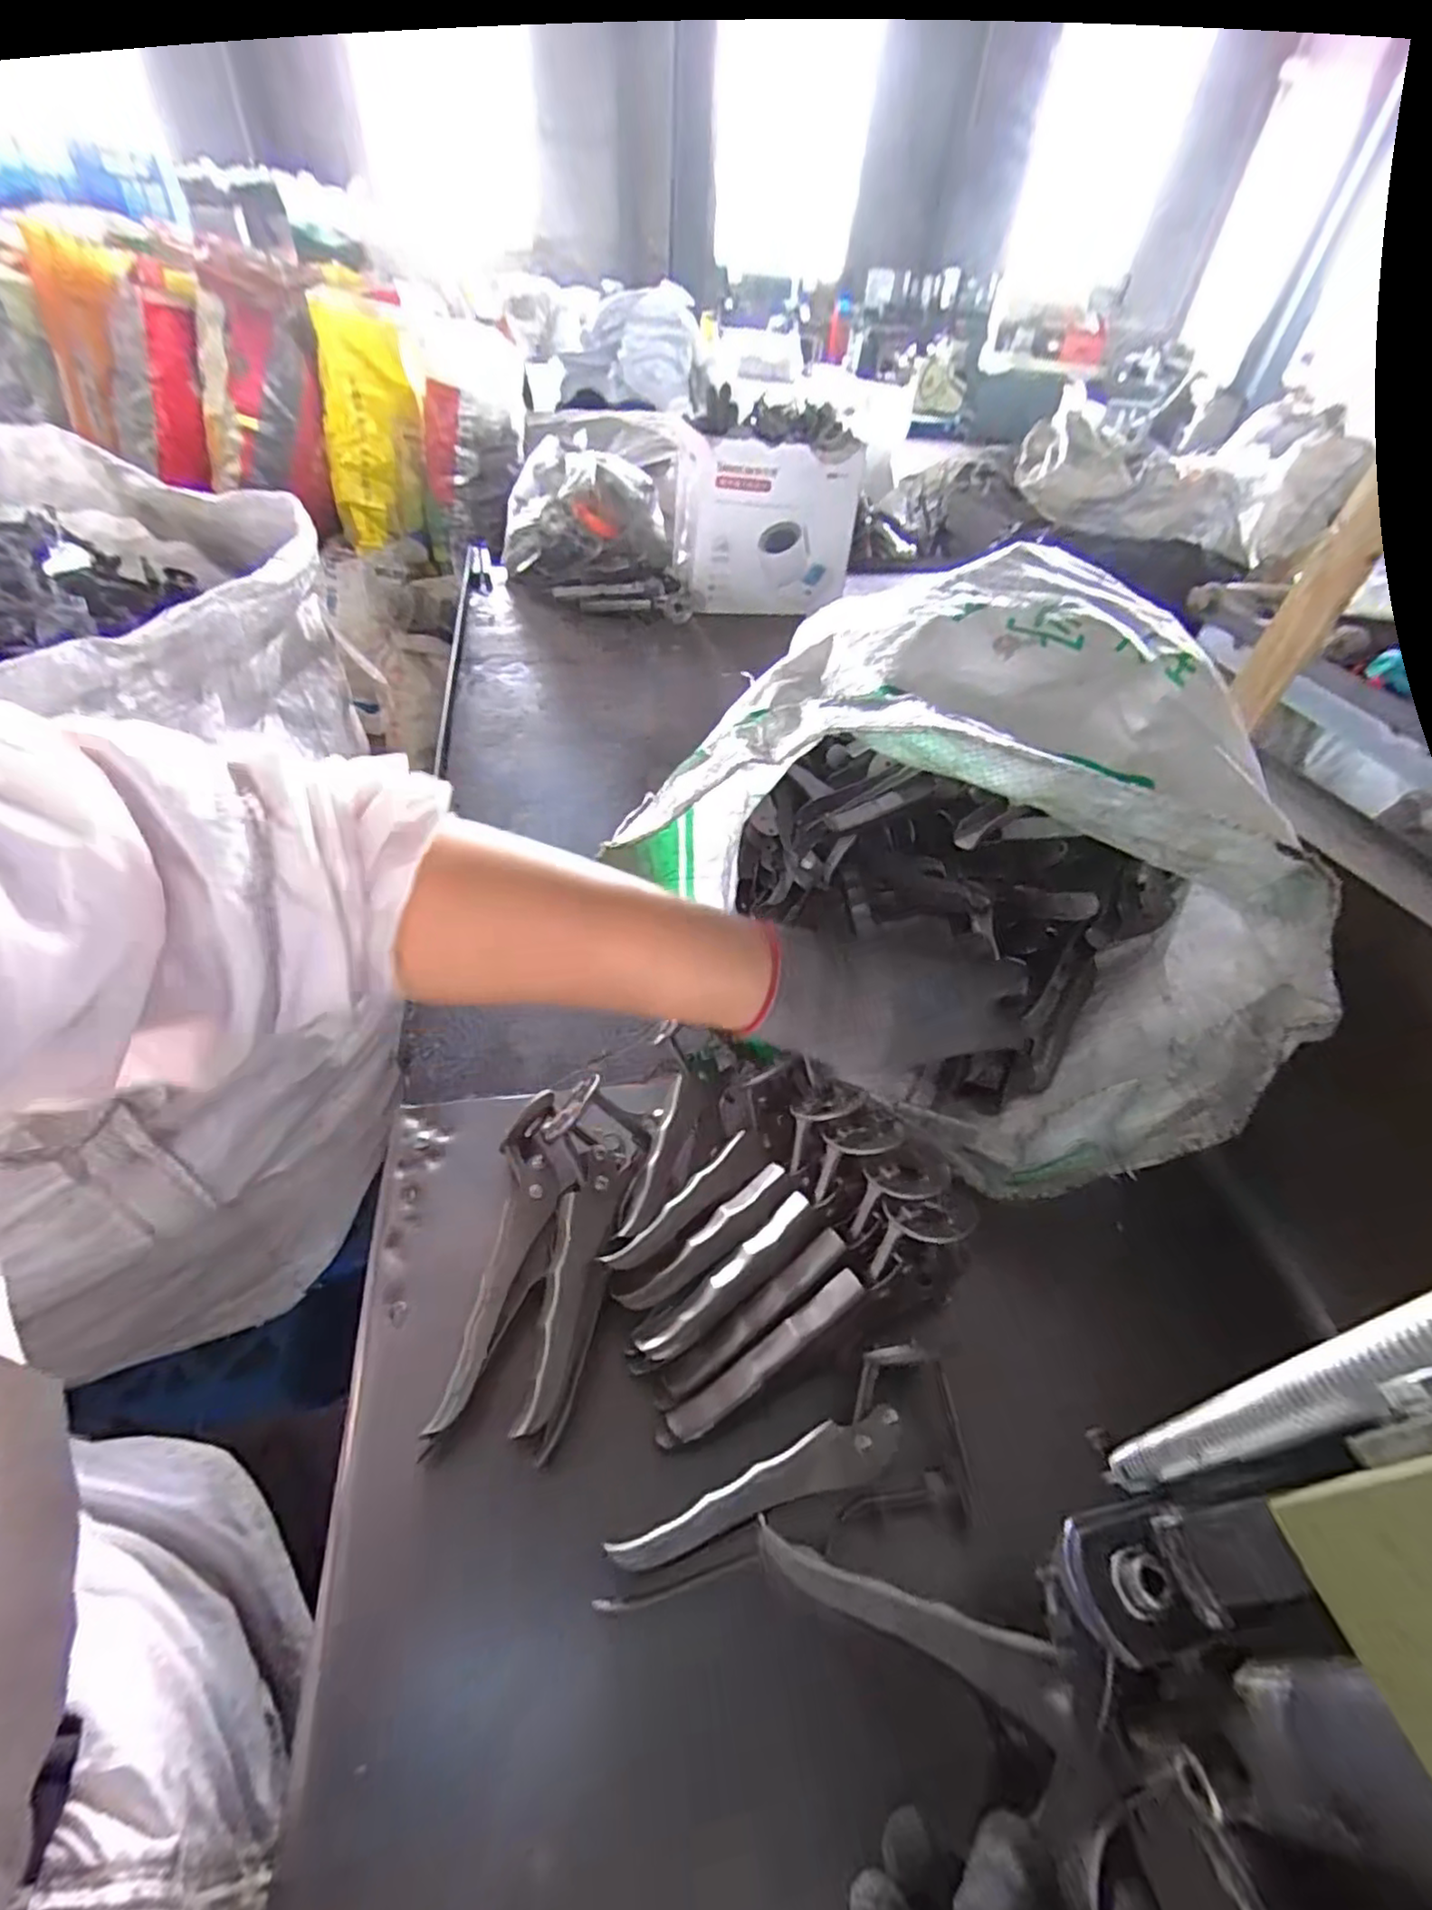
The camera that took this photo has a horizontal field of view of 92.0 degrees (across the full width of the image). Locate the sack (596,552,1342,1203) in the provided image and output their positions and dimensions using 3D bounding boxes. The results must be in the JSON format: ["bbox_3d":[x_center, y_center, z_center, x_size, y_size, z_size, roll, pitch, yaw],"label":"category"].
[{"bbox_3d":[0.155,-0.062,0.431,0.327,0.261,0.279,20,47,13],"label":"sack"}]

